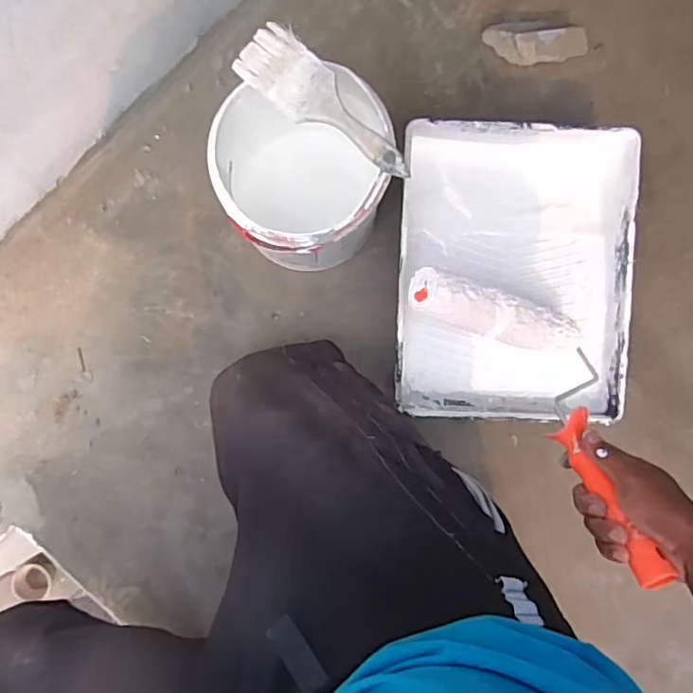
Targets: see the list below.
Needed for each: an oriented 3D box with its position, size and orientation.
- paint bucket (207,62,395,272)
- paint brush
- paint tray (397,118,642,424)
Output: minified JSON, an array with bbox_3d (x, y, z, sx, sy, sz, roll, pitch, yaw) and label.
[{"bbox_3d":[-0.047,-0.190,0.648,0.186,0.189,0.185,0,88,-4],"label":"paint bucket"},{"bbox_3d":[-0.019,-0.227,0.557,0.190,0.016,0.058,41,85,2],"label":"paint brush"},{"bbox_3d":[0.201,-0.085,0.703,0.269,0.103,0.337,3,88,-3],"label":"paint tray"}]

